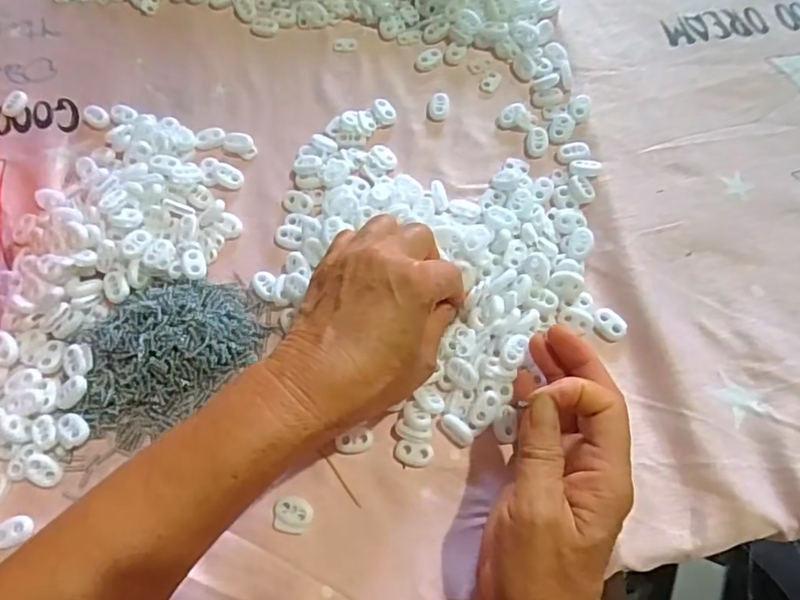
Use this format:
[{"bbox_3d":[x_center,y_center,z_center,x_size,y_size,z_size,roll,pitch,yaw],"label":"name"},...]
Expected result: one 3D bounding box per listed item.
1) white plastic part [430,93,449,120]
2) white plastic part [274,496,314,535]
[{"bbox_3d":[0.030,-0.148,0.433,0.014,0.006,0.021,5,69,3],"label":"white plastic part"},{"bbox_3d":[-0.061,0.123,0.327,0.022,0.007,0.019,13,70,6],"label":"white plastic part"}]

